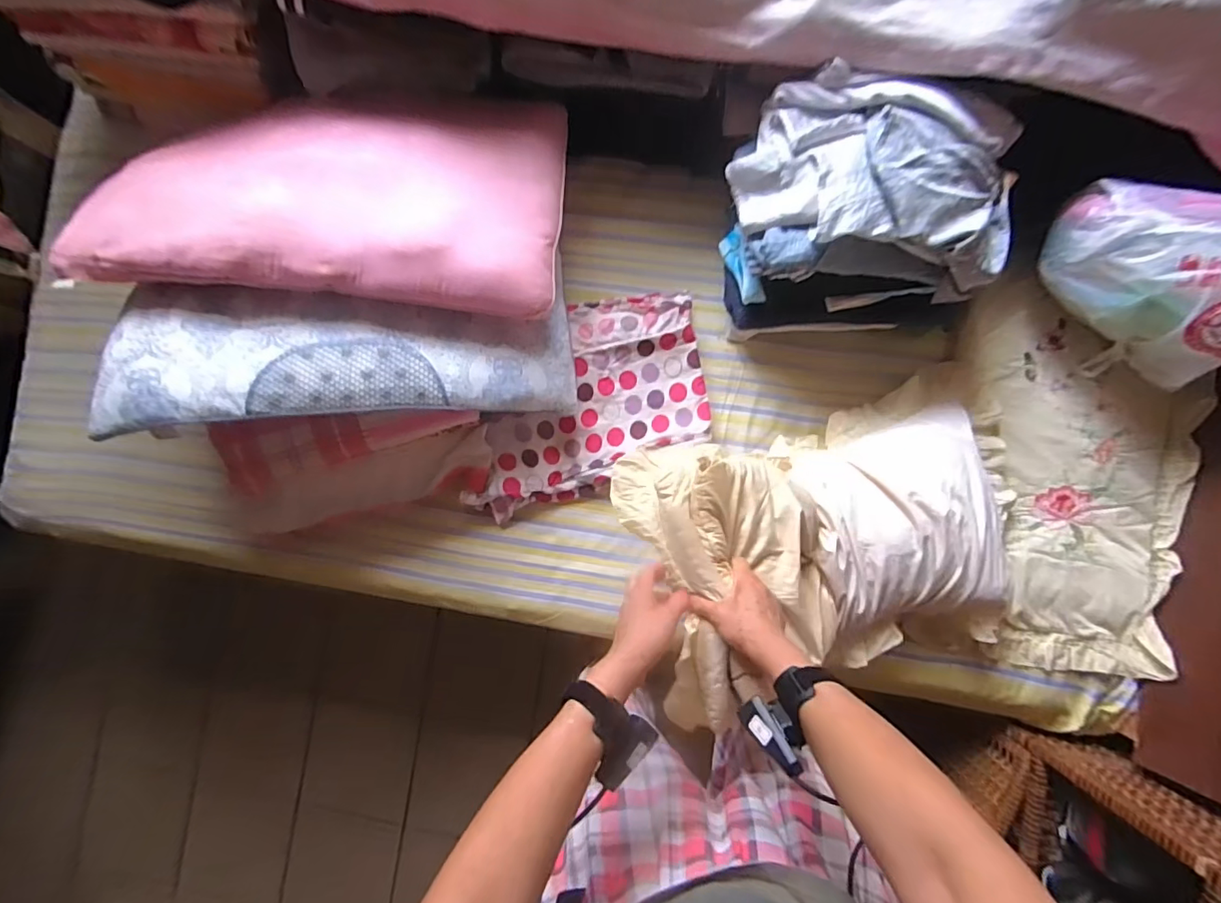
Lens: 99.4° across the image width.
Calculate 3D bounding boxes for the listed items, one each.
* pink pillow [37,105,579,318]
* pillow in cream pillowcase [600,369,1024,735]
[{"bbox_3d":[-0.387,-0.384,0.759,0.627,0.120,0.369,4,74,-11],"label":"pink pillow"},{"bbox_3d":[0.320,0.124,0.713,0.558,0.225,0.381,-11,88,4],"label":"pillow in cream pillowcase"}]

